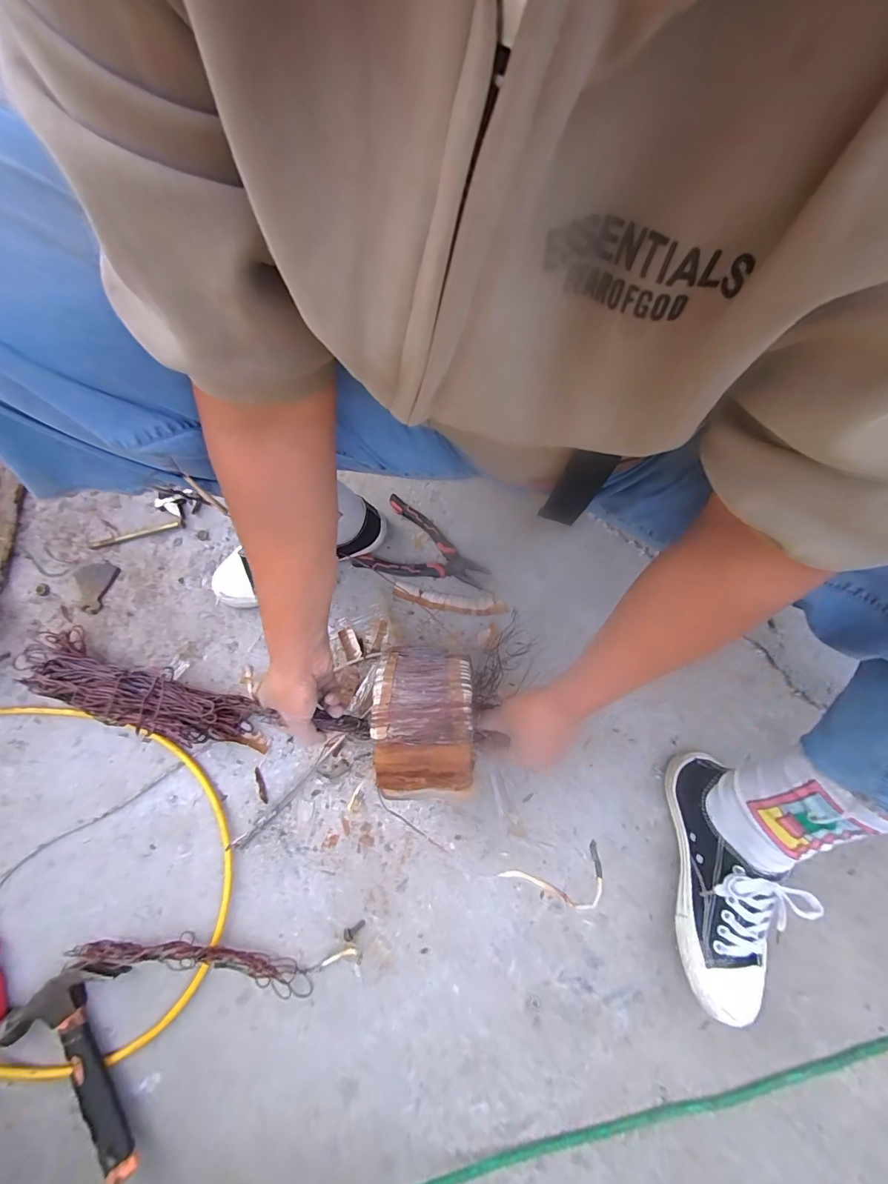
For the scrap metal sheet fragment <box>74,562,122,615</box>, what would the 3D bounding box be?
[{"bbox_3d":[-0.529,-0.011,0.642,0.063,0.007,0.075,13,73,5],"label":"scrap metal sheet fragment"}]

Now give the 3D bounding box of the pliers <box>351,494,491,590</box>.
[{"bbox_3d":[-0.027,-0.052,0.619,0.178,0.015,0.119,29,75,10],"label":"pliers"}]

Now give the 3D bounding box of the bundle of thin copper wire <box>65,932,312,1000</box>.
[{"bbox_3d":[-0.282,0.409,0.477,0.266,0.034,0.037,9,73,4],"label":"bundle of thin copper wire"}]

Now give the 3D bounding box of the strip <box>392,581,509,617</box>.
[{"bbox_3d":[0.007,0.013,0.606,0.159,0.009,0.028,10,73,4],"label":"strip"}]

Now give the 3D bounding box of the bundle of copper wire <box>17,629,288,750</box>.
[{"bbox_3d":[-0.397,0.134,0.562,0.345,0.066,0.084,20,74,7],"label":"bundle of copper wire"}]

